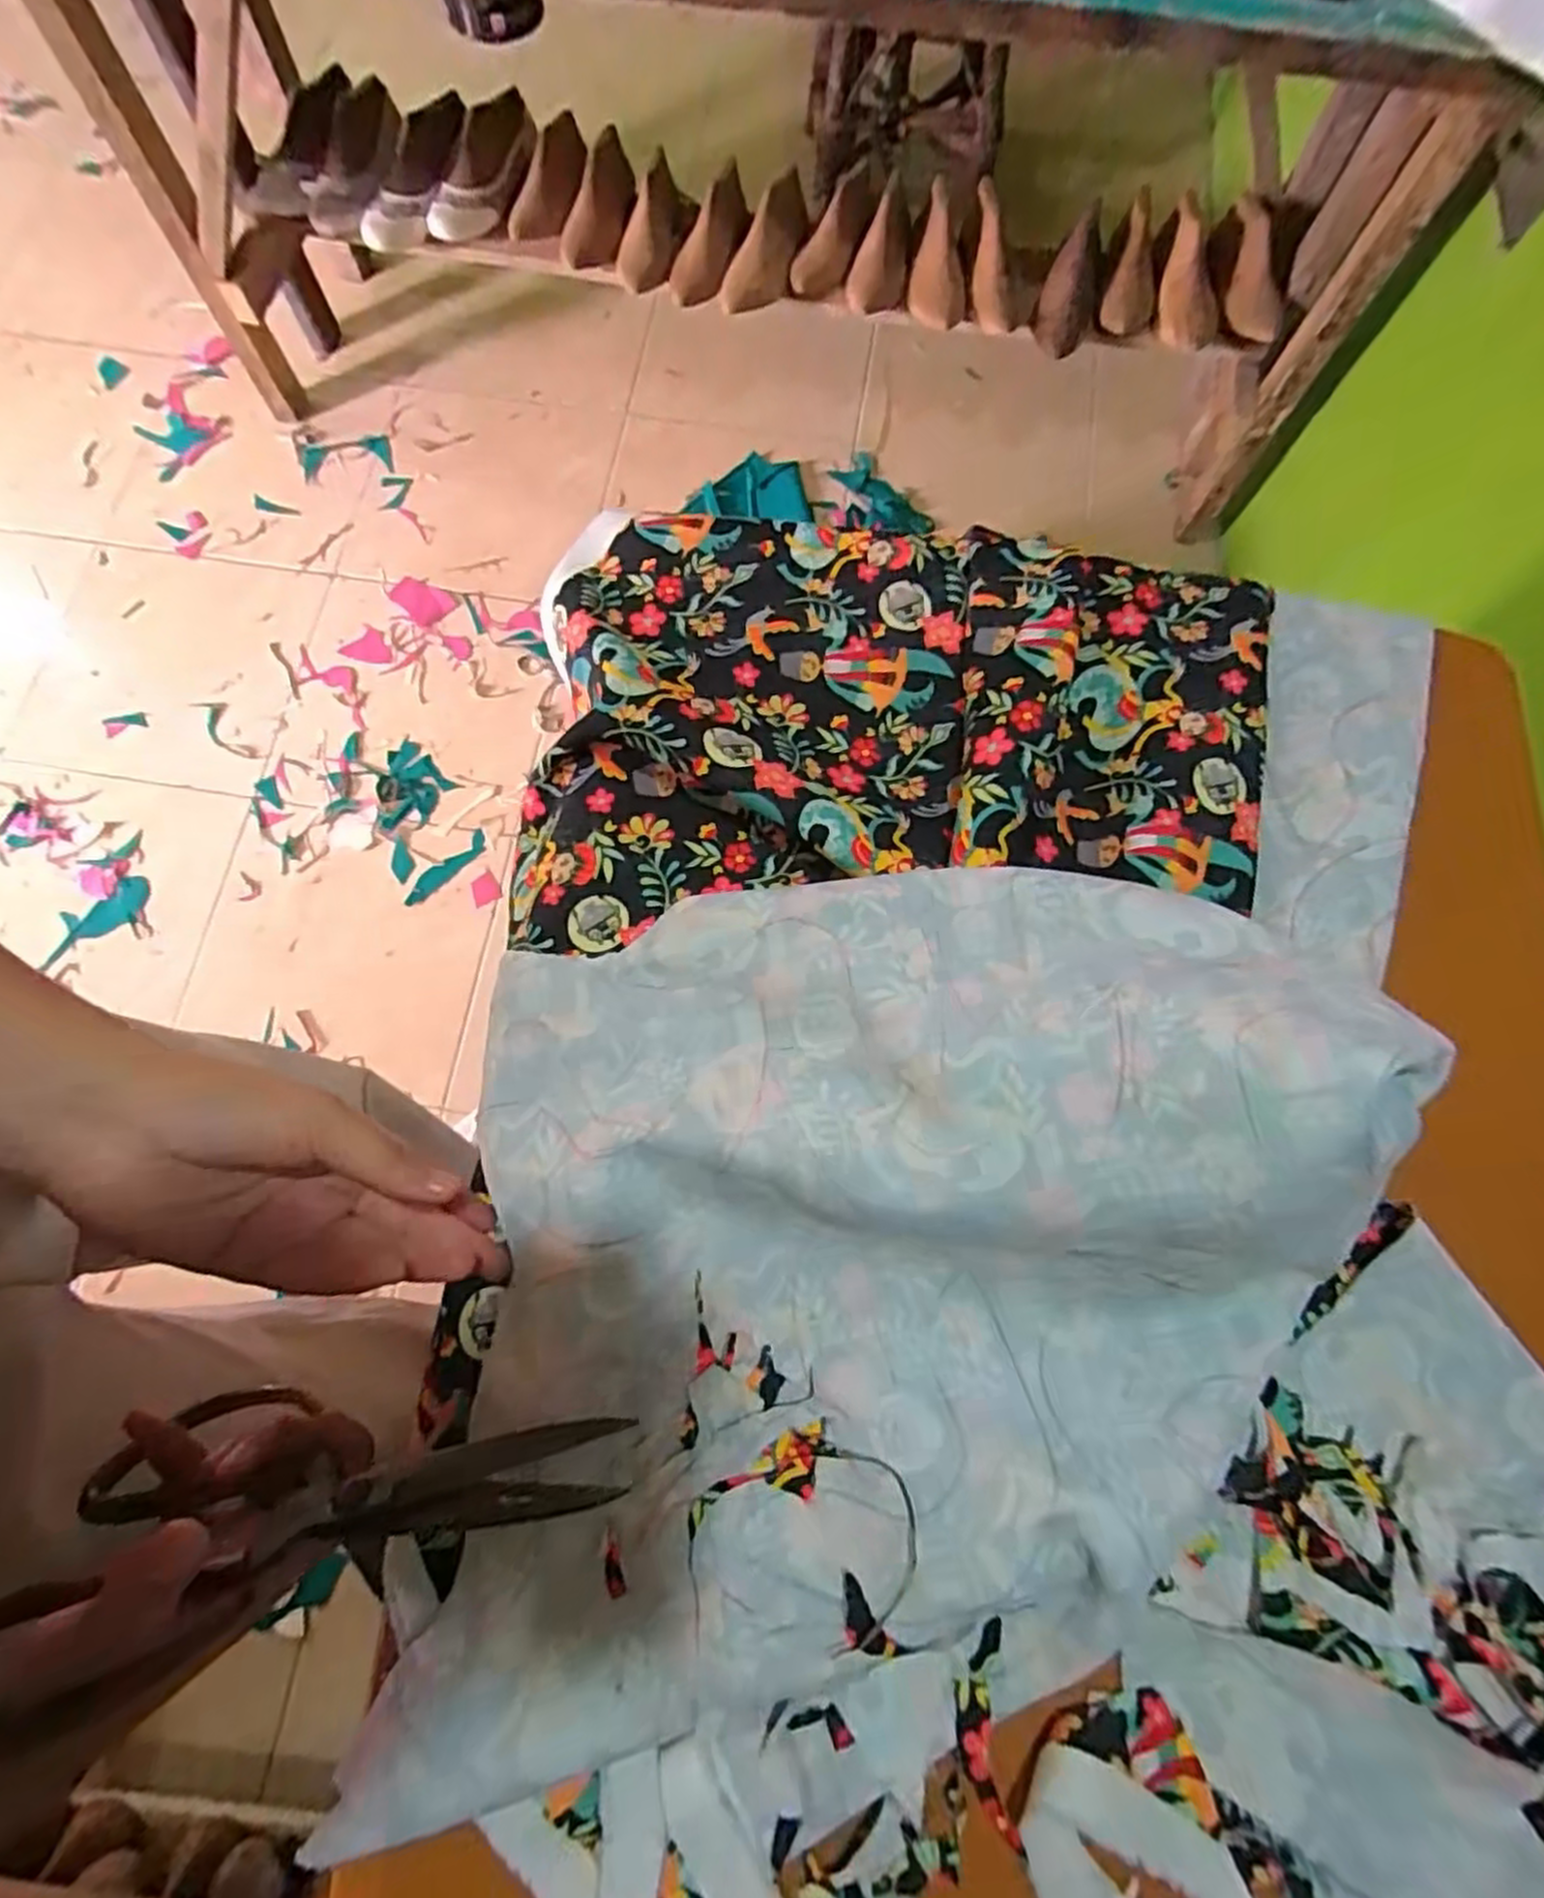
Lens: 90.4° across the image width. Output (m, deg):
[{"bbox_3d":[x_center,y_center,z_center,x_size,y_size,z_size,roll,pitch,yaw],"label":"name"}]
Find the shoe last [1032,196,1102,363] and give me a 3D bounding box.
[{"bbox_3d":[0.409,-0.915,1.056,0.073,0.067,0.195,8,103,1],"label":"shoe last"}]

